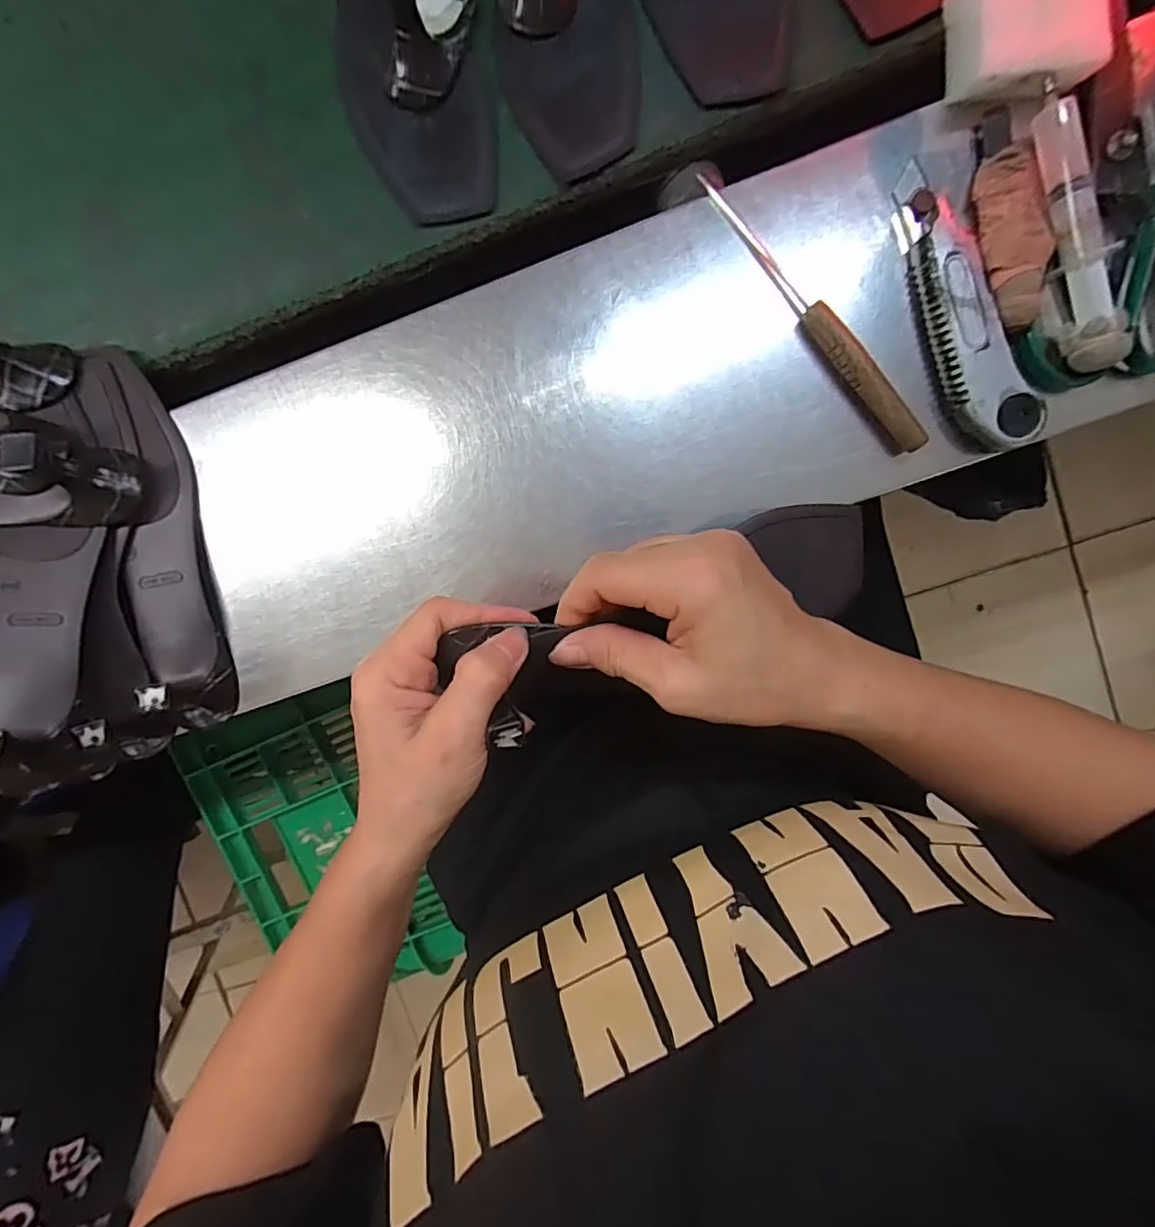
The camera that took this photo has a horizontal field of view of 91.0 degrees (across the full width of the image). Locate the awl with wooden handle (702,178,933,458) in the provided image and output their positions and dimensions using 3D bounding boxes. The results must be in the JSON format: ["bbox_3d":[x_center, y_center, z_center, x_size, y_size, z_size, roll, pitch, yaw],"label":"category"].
[{"bbox_3d":[0.135,-0.171,0.327,0.014,0.015,0.192,-40,90,5],"label":"awl with wooden handle"}]

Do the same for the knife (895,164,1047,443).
[{"bbox_3d":[0.211,-0.167,0.317,0.035,0.019,0.159,-26,91,5],"label":"knife"}]

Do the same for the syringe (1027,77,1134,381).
[{"bbox_3d":[0.265,-0.203,0.307,0.020,0.030,0.144,-13,92,4],"label":"syringe"}]

